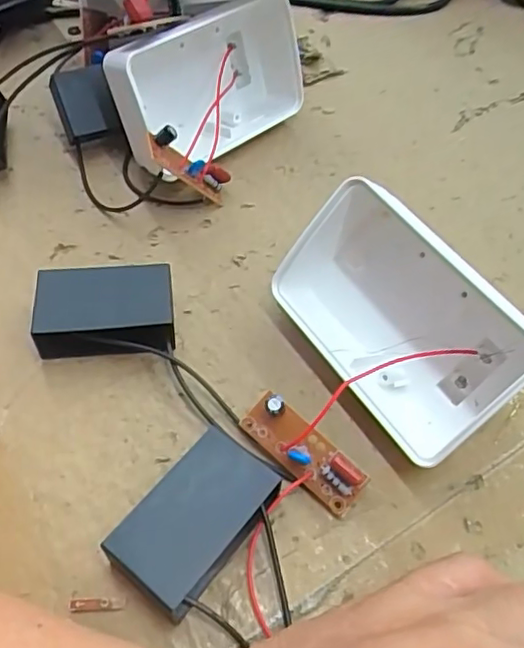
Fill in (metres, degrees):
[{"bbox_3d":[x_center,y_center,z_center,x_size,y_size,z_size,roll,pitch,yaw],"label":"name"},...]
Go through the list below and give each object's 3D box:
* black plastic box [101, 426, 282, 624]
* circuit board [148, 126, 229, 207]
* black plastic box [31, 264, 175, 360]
[{"bbox_3d":[-0.020,0.060,0.179,0.030,0.020,0.049,34,60,17],"label":"black plastic box"},{"bbox_3d":[-0.030,-0.066,0.252,0.013,0.042,0.012,-31,53,26],"label":"circuit board"},{"bbox_3d":[-0.057,-0.004,0.218,0.047,0.021,0.033,-1,56,-6],"label":"black plastic box"}]

